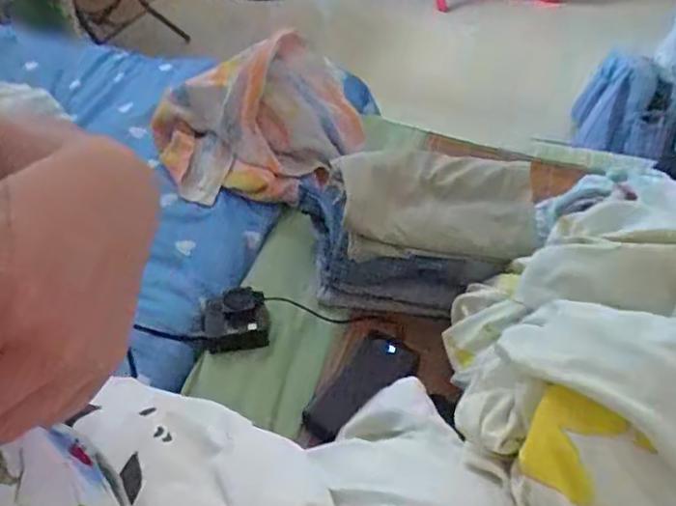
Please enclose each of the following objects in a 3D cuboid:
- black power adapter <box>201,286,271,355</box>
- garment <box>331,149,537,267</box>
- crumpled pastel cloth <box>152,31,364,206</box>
[{"bbox_3d":[-0.131,0.088,0.784,0.082,0.023,0.081,-13,69,-2],"label":"black power adapter"},{"bbox_3d":[0.122,-0.069,0.803,0.259,0.045,0.180,7,43,5],"label":"garment"},{"bbox_3d":[-0.135,-0.211,0.988,0.285,0.162,0.305,-18,46,-21],"label":"crumpled pastel cloth"}]

